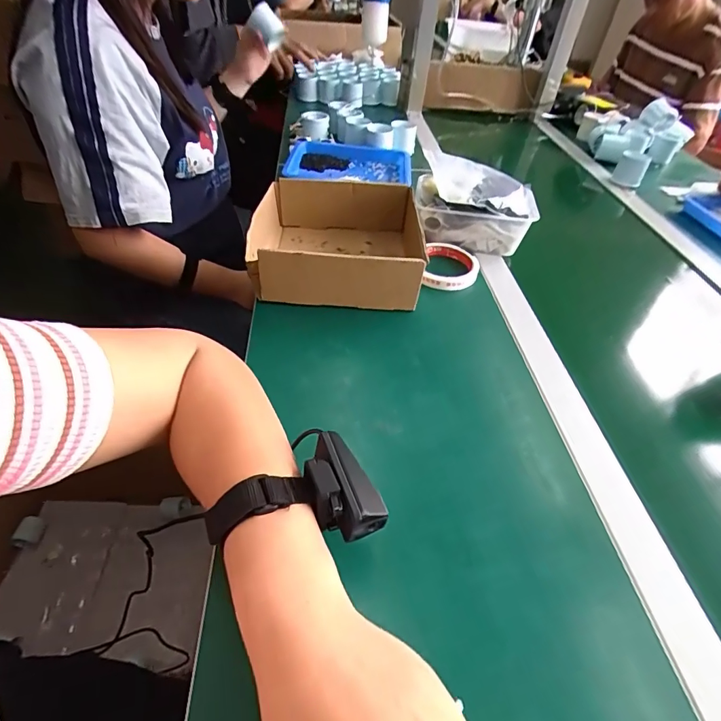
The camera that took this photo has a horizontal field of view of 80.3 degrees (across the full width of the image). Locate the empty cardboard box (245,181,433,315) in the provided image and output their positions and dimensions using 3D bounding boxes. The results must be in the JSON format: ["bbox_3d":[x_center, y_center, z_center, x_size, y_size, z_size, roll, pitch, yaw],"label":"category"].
[{"bbox_3d":[-0.025,-0.149,0.546,0.206,0.076,0.199,2,45,-5],"label":"empty cardboard box"}]

